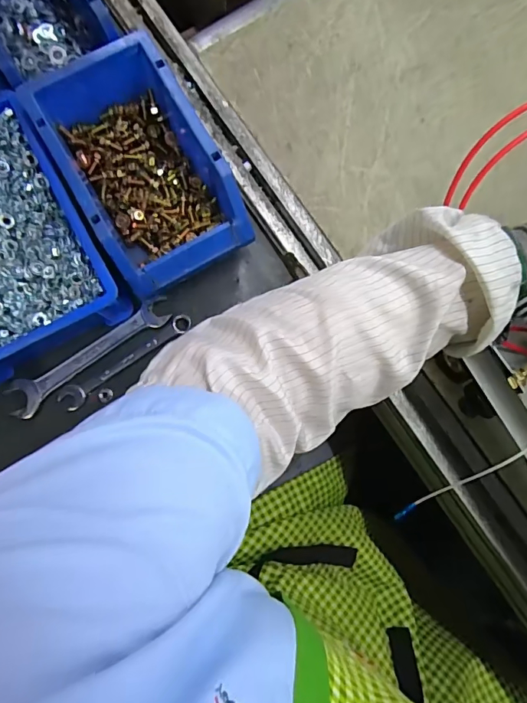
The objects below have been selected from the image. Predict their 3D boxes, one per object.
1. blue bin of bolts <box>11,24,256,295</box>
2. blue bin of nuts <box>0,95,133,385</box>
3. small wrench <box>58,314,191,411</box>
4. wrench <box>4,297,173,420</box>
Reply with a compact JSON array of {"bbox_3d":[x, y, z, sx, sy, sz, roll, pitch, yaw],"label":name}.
[{"bbox_3d":[-0.101,-0.150,0.386,0.114,0.085,0.185,-28,84,-6],"label":"blue bin of bolts"},{"bbox_3d":[-0.218,-0.089,0.375,0.145,0.065,0.204,-27,84,-6],"label":"blue bin of nuts"},{"bbox_3d":[-0.120,0.007,0.399,0.129,0.010,0.020,-36,85,-7],"label":"small wrench"},{"bbox_3d":[-0.150,0.002,0.395,0.153,0.009,0.029,-36,85,-7],"label":"wrench"}]

